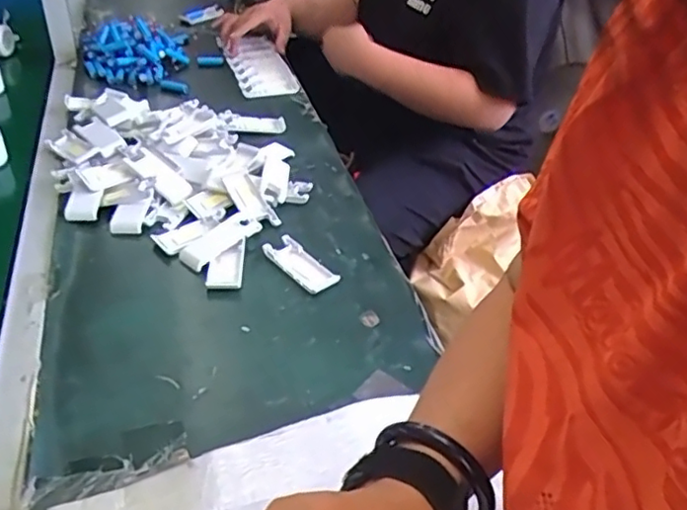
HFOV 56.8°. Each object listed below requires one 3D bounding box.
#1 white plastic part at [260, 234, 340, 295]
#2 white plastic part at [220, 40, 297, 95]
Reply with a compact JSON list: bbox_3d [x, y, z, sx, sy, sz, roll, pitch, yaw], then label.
[{"bbox_3d":[-0.052,0.009,0.777,0.045,0.010,0.102,-24,46,-33],"label":"white plastic part"},{"bbox_3d":[-0.167,-0.372,1.245,0.109,0.033,0.215,-9,39,-18],"label":"white plastic part"}]

